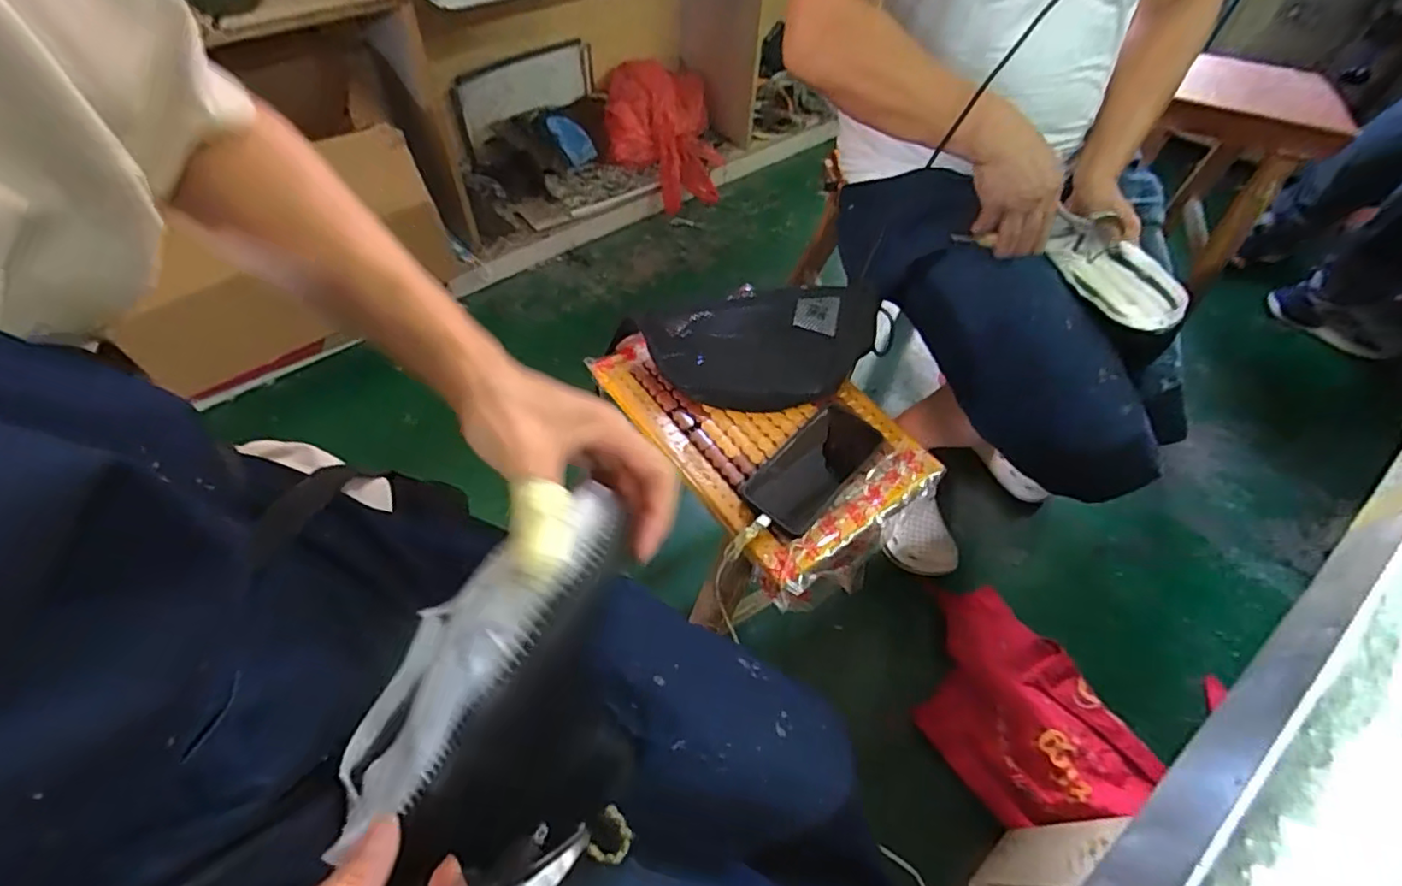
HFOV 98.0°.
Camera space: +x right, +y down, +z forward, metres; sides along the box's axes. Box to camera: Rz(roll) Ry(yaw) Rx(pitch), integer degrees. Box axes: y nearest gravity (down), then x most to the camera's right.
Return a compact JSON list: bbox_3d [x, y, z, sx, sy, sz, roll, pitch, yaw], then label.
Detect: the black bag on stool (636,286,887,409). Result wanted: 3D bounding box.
[{"bbox_3d":[0.082,-0.118,0.727,0.287,0.052,0.156,-4,57,-7],"label":"black bag on stool"}]

